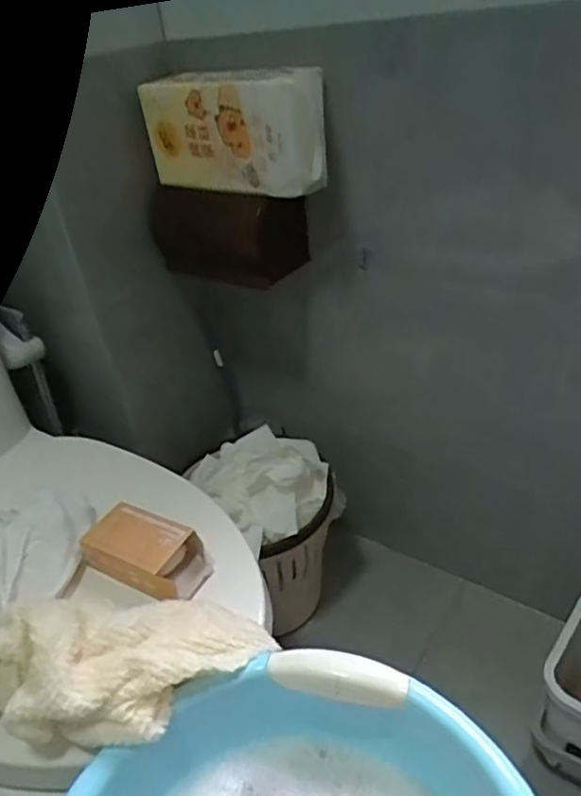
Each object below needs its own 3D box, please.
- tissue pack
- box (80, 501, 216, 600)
[{"bbox_3d":[-0.071,-0.338,0.771,0.271,0.133,0.055,18,42,33],"label":"tissue pack"},{"bbox_3d":[-0.140,0.156,0.607,0.120,0.046,0.069,14,39,29],"label":"box"}]

